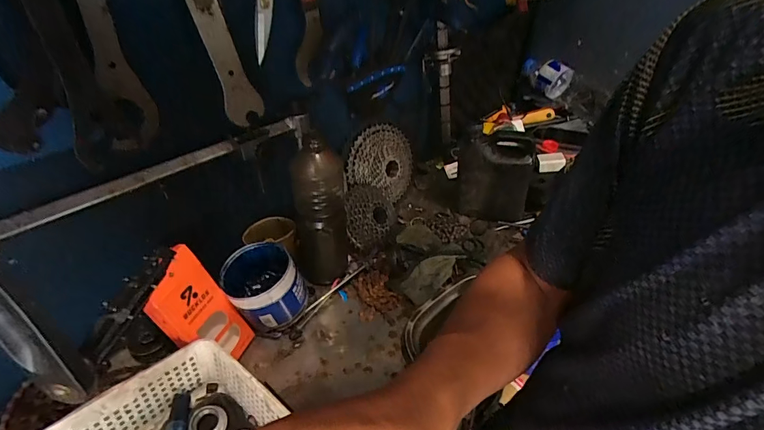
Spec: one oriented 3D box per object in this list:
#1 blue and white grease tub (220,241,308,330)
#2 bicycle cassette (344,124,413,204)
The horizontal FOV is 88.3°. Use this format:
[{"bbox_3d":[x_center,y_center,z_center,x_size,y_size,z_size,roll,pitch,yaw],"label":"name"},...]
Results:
[{"bbox_3d":[-0.175,0.108,0.583,0.098,0.089,0.097,-1,40,1],"label":"blue and white grease tub"},{"bbox_3d":[0.005,-0.109,0.769,0.158,0.140,0.033,11,-1,-38],"label":"bicycle cassette"}]

